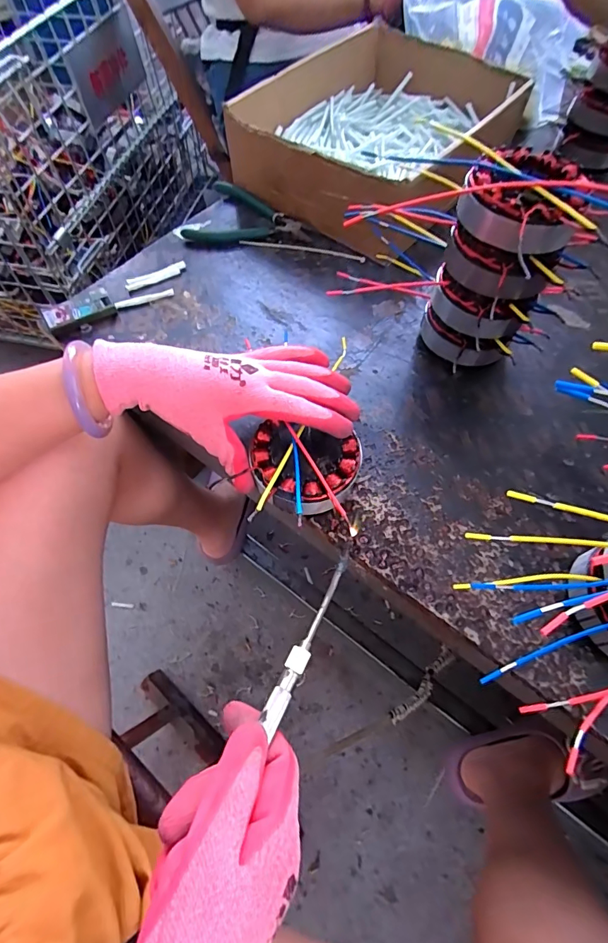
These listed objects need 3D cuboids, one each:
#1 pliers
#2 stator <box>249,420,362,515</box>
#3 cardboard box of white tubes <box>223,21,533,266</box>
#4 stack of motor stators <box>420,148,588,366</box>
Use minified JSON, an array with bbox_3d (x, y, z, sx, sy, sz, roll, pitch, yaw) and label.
[{"bbox_3d":[-0.060,-0.302,0.515,0.135,0.011,0.112,17,63,8],"label":"pliers"},{"bbox_3d":[0.002,-0.004,0.339,0.081,0.045,0.073,-11,63,-7],"label":"stator"},{"bbox_3d":[0.111,-0.418,0.533,0.257,0.090,0.377,34,67,16],"label":"cardboard box of white tubes"},{"bbox_3d":[0.157,-0.165,0.363,0.084,0.162,0.087,25,65,12],"label":"stack of motor stators"}]

